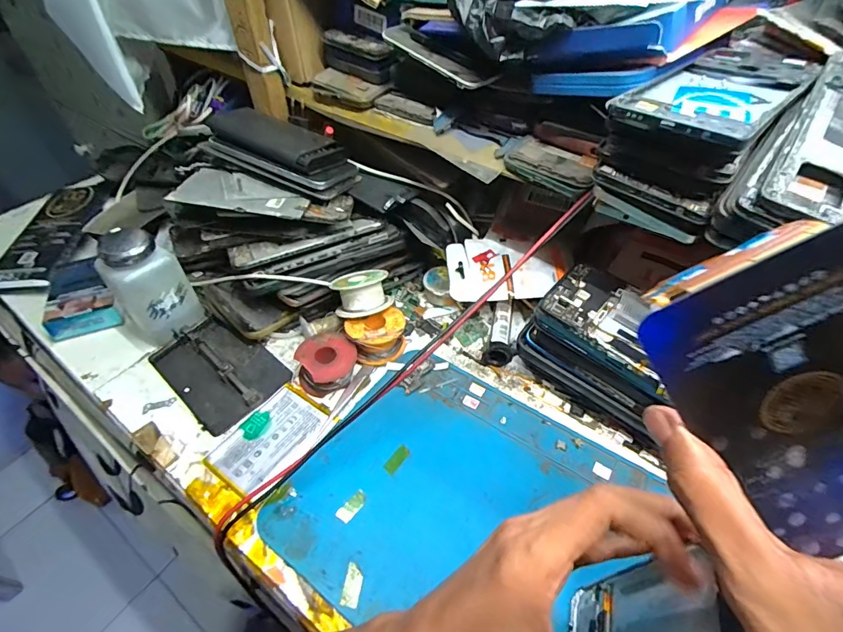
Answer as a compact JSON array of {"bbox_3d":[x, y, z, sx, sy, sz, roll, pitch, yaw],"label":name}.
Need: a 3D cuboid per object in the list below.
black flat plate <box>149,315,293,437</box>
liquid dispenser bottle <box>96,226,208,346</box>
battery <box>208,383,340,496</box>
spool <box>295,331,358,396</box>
[{"bbox_3d":[-0.180,0.045,0.391,0.116,0.013,0.078,34,57,27],"label":"black flat plate"},{"bbox_3d":[-0.244,-0.025,0.394,0.063,0.095,0.055,-31,55,-24],"label":"liquid dispenser bottle"},{"bbox_3d":[-0.118,0.096,0.346,0.060,0.008,0.083,30,55,25],"label":"battery"},{"bbox_3d":[-0.085,0.038,0.384,0.050,0.026,0.050,0,48,0],"label":"spool"}]

